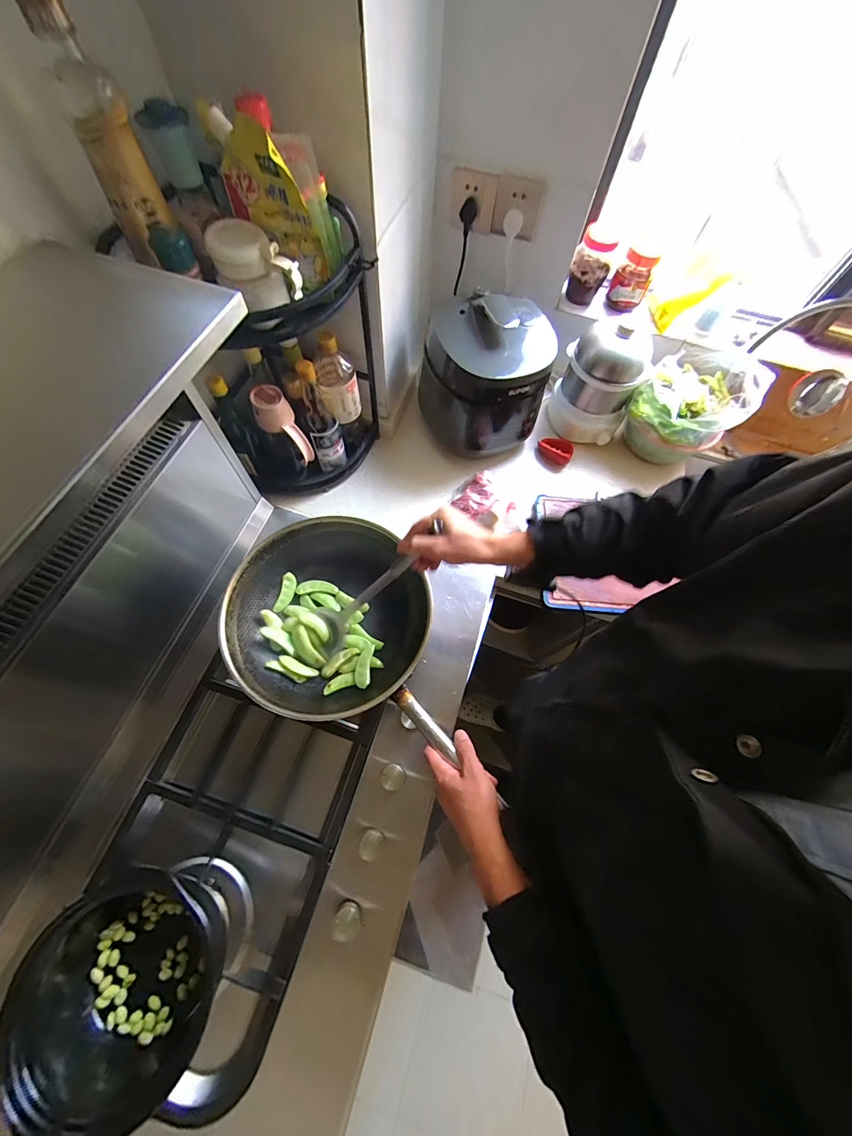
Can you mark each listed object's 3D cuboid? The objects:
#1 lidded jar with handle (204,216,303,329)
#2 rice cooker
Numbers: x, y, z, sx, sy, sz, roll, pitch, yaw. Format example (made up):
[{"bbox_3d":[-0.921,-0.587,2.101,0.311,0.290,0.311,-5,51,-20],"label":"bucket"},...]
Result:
[{"bbox_3d":[-0.216,-0.375,0.474,0.082,0.070,0.089,-39,74,-18],"label":"lidded jar with handle"},{"bbox_3d":[0.131,-0.394,0.789,0.238,0.244,0.216,-19,69,-11],"label":"rice cooker"}]

